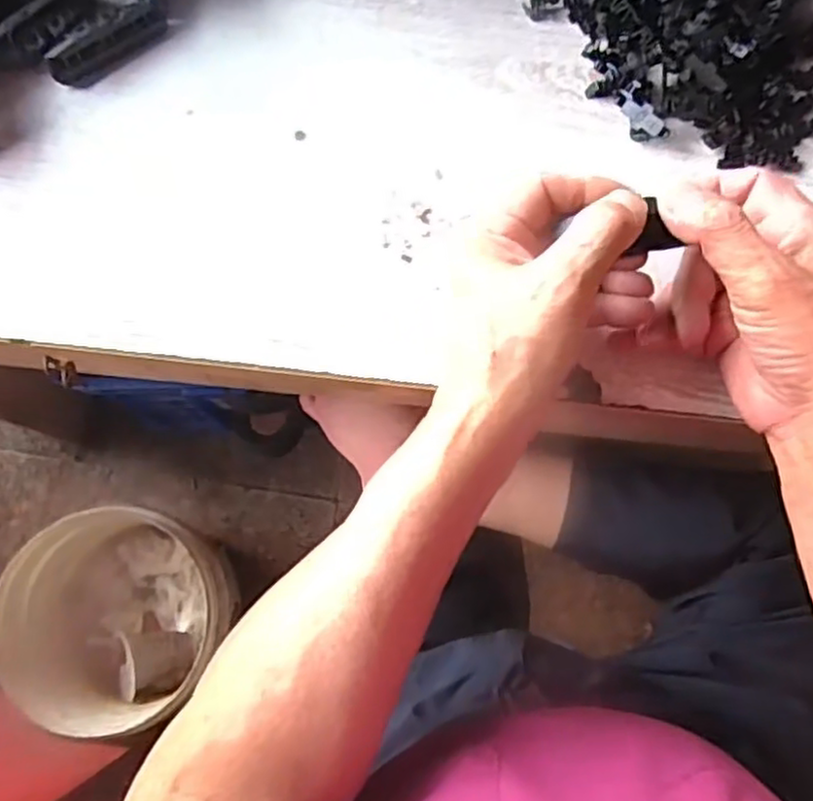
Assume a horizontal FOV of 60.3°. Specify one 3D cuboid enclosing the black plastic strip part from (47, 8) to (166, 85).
[{"bbox_3d":[-0.168,-0.201,0.395,0.070,0.019,0.014,-38,81,-8],"label":"black plastic strip part"}]

